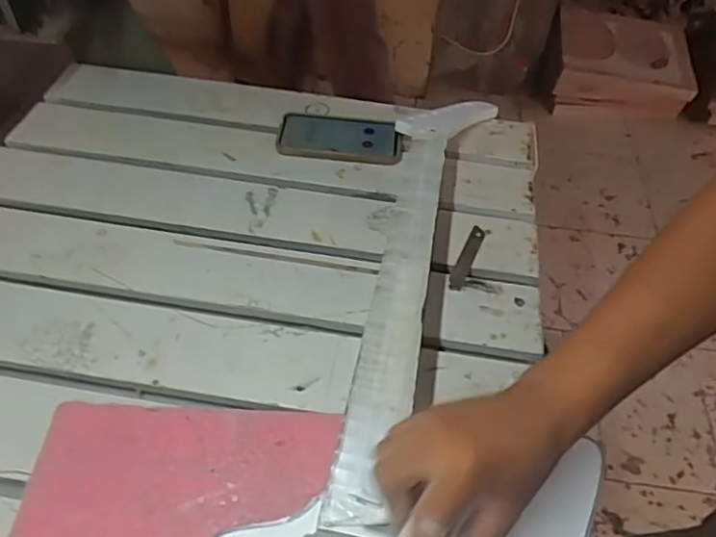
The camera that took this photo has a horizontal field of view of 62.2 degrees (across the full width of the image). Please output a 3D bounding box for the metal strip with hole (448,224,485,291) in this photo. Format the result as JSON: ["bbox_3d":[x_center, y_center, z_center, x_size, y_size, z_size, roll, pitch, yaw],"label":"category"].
[{"bbox_3d":[0.126,-0.017,0.682,0.019,0.012,0.104,20,51,14],"label":"metal strip with hole"}]

